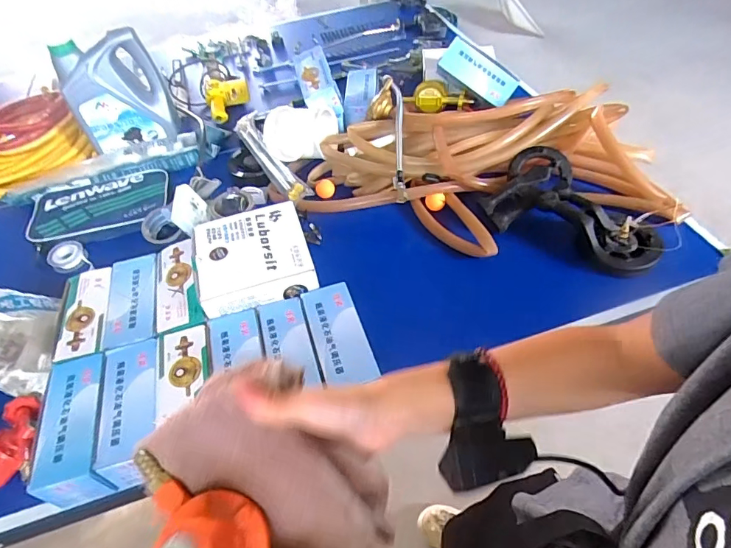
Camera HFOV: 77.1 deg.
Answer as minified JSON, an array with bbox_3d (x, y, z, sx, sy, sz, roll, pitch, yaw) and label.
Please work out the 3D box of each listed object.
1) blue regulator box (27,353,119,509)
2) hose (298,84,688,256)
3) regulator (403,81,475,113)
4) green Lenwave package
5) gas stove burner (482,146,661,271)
[{"bbox_3d":[-0.396,0.211,0.639,0.080,0.063,0.186,-15,50,-7],"label":"blue regulator box"},{"bbox_3d":[0.232,-0.220,0.926,0.712,0.089,0.377,-1,49,5],"label":"hose"},{"bbox_3d":[0.184,-0.448,1.160,0.172,0.064,0.046,14,52,18],"label":"regulator"},{"bbox_3d":[-0.565,-0.146,0.981,0.277,0.031,0.190,-17,50,-8],"label":"green Lenwave package"},{"bbox_3d":[0.397,-0.134,0.859,0.299,0.050,0.198,25,56,25],"label":"gas stove burner"}]

